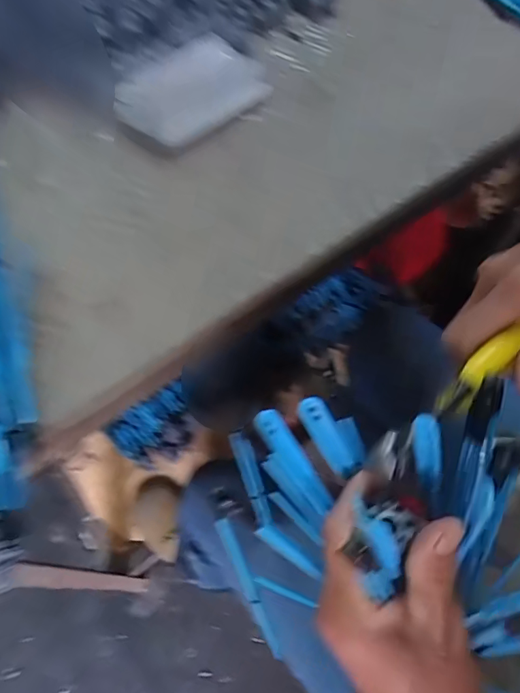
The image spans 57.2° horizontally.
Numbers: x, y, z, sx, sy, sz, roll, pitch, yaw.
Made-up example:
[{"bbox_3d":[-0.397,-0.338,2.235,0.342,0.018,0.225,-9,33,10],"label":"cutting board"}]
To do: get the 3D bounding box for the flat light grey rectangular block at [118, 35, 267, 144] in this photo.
[{"bbox_3d":[-0.063,-0.228,0.424,0.127,0.025,0.088,-32,65,-13],"label":"flat light grey rectangular block"}]

